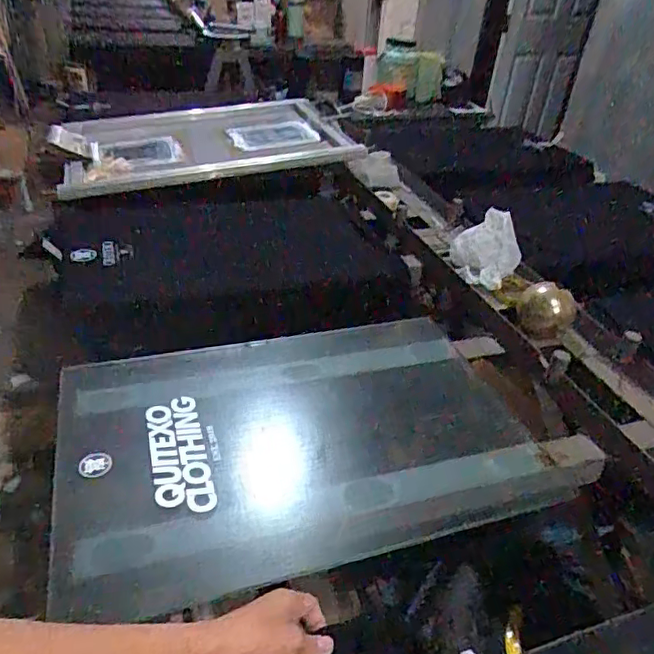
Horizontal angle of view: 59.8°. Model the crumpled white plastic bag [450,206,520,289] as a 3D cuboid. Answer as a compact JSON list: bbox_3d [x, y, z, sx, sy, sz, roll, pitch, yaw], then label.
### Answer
[{"bbox_3d":[0.314,-0.145,1.119,0.109,0.134,0.154,4,35,-2],"label":"crumpled white plastic bag"}]

